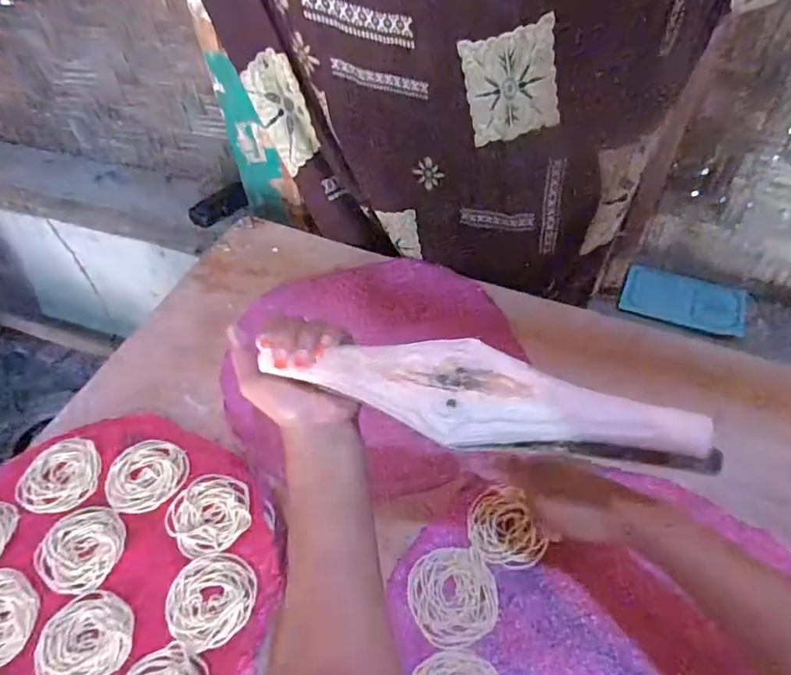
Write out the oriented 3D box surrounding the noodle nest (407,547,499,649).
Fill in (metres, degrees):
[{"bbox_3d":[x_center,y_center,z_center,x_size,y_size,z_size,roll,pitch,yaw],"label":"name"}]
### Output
[{"bbox_3d":[0.051,0.224,0.482,0.073,0.004,0.077,0,51,0],"label":"noodle nest"}]

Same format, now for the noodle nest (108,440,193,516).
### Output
[{"bbox_3d":[-0.249,0.137,0.552,0.075,0.007,0.076,0,51,0],"label":"noodle nest"}]

